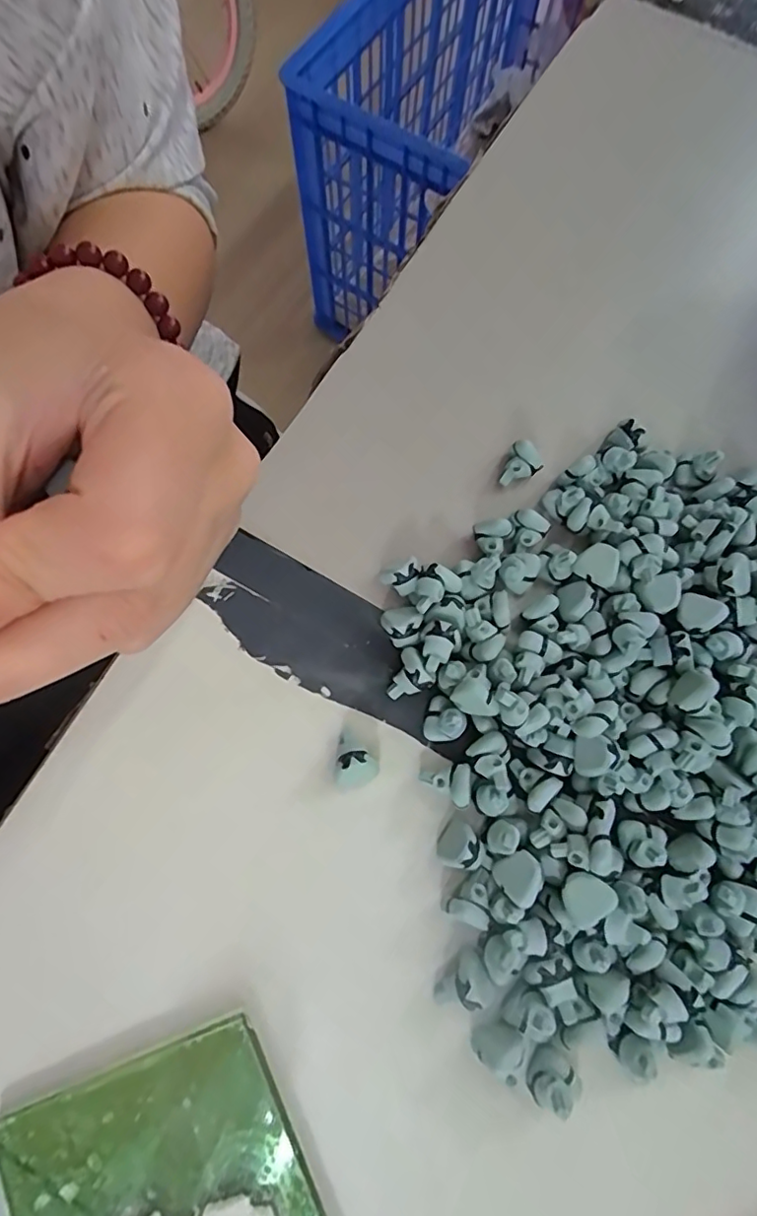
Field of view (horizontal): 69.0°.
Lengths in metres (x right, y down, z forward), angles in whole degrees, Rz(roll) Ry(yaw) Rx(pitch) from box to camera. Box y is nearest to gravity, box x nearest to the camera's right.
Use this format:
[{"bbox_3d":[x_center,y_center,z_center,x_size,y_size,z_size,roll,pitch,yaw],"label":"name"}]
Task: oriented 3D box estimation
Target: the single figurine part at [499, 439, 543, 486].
[{"bbox_3d":[0.046,-0.044,0.175,0.010,0.014,0.011,20,76,7],"label":"single figurine part"}]

